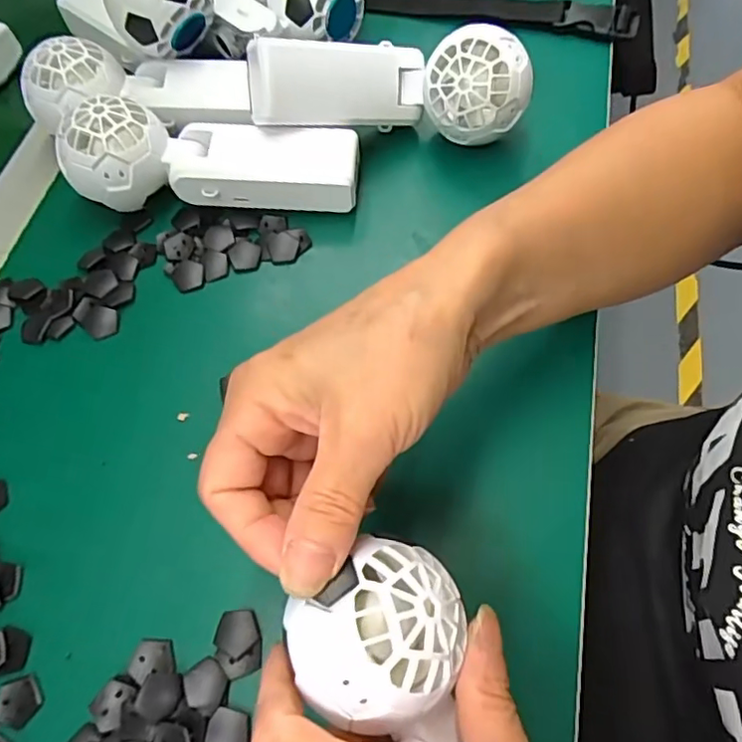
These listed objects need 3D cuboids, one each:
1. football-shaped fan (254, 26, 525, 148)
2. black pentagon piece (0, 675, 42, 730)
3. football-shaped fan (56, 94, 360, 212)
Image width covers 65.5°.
[{"bbox_3d":[0.011,-0.164,0.345,0.159,0.069,0.051,-2,64,2],"label":"football-shaped fan"},{"bbox_3d":[-0.148,0.139,0.241,0.017,0.004,0.019,-31,67,-13],"label":"black pentagon piece"},{"bbox_3d":[-0.093,-0.124,0.337,0.169,0.059,0.047,-2,62,4],"label":"football-shaped fan"}]

